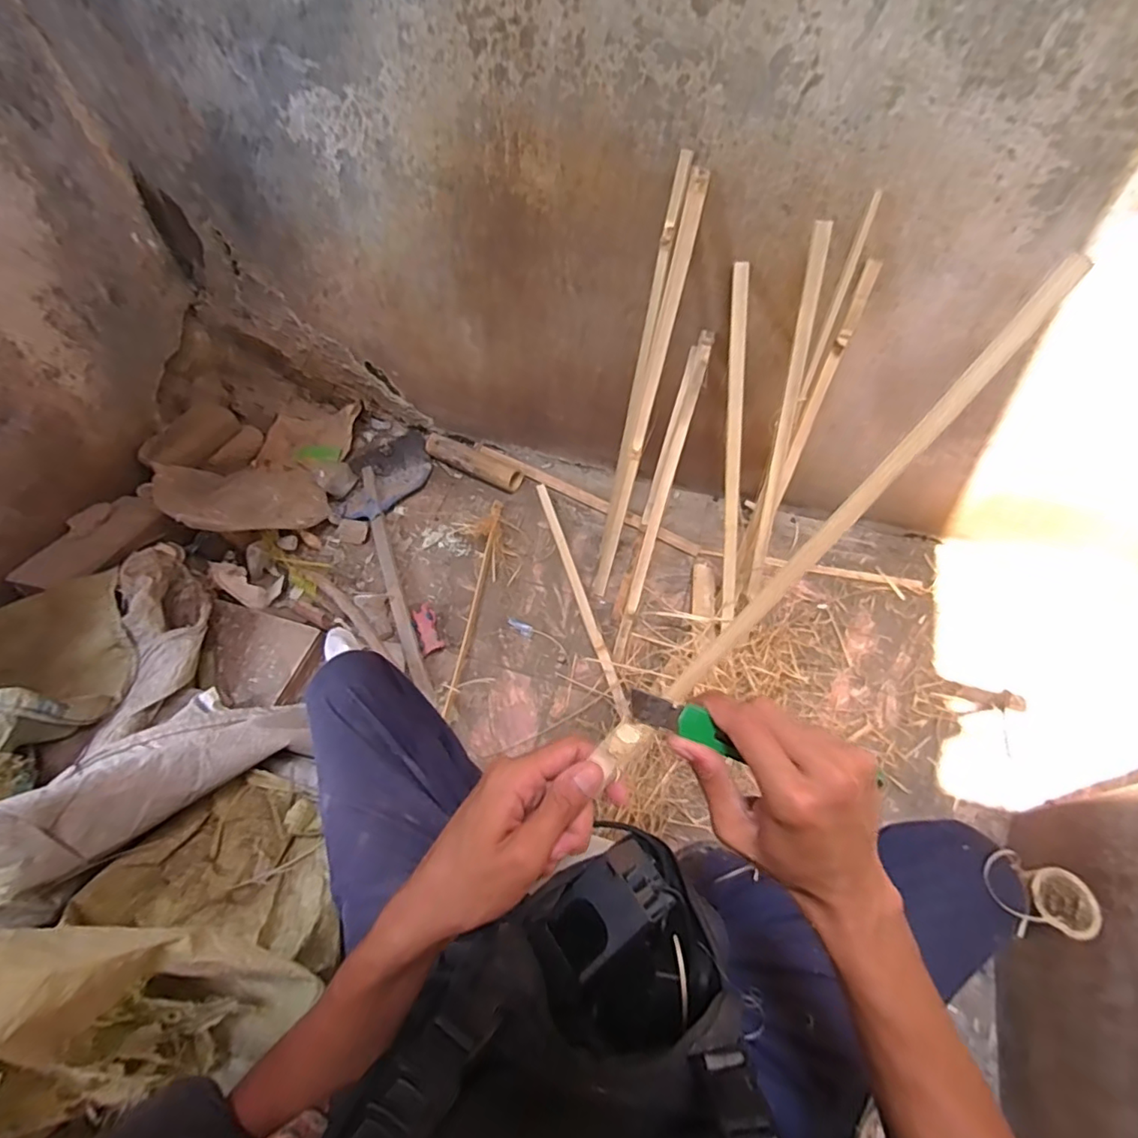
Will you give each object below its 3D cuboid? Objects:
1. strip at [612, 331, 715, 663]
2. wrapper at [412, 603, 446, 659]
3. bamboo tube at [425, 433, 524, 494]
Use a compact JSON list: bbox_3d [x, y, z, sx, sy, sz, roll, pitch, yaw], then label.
[{"bbox_3d":[0.171,-0.120,1.055,0.024,0.028,0.610,17,99,11],"label":"strip"},{"bbox_3d":[-0.285,0.119,1.144,0.044,0.015,0.111,-21,60,-12],"label":"wrapper"},{"bbox_3d":[-0.231,-0.255,1.355,0.254,0.048,0.057,24,61,15],"label":"bamboo tube"}]

